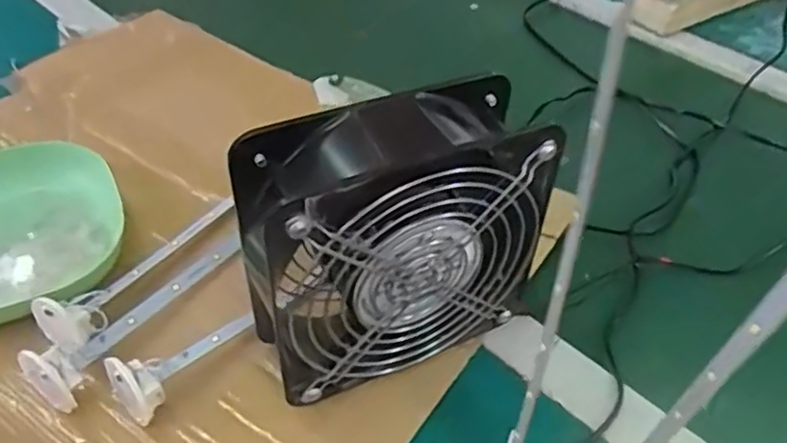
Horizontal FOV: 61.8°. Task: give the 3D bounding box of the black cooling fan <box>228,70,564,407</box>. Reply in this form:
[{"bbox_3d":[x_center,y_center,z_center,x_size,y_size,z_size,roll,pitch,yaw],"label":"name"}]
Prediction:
[{"bbox_3d":[0.000,0.014,0.339,0.146,0.157,0.059,-15,47,-19],"label":"black cooling fan"}]

